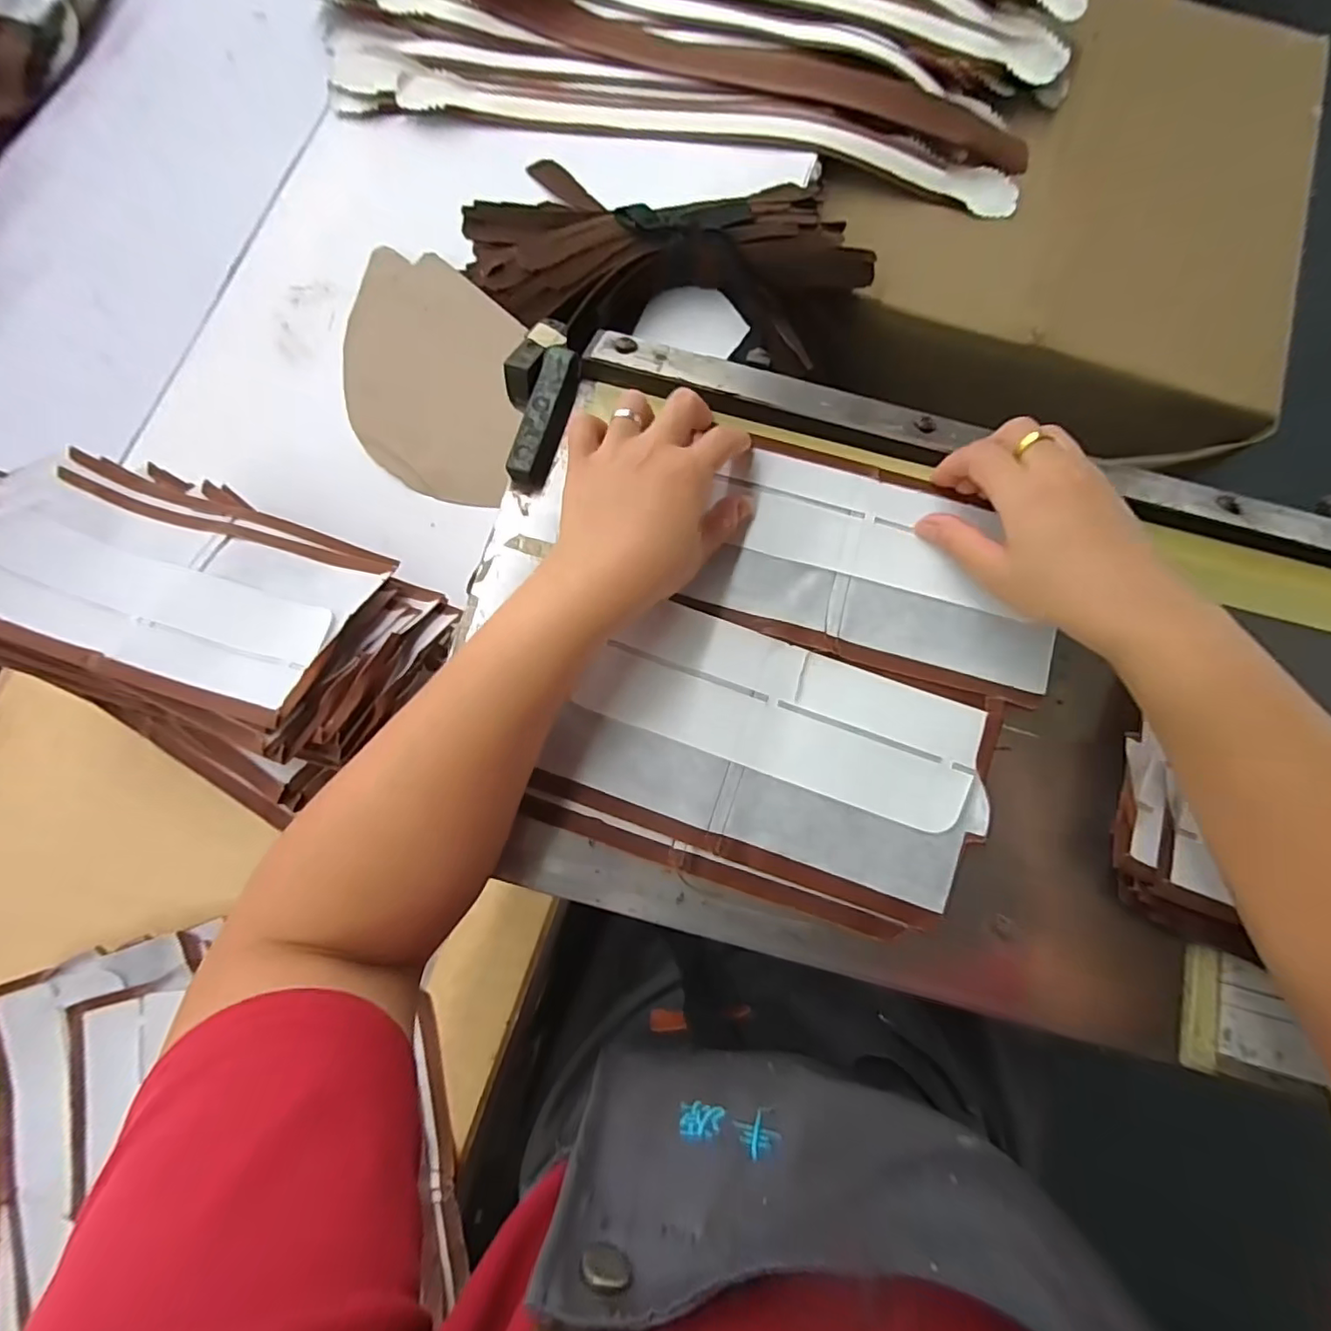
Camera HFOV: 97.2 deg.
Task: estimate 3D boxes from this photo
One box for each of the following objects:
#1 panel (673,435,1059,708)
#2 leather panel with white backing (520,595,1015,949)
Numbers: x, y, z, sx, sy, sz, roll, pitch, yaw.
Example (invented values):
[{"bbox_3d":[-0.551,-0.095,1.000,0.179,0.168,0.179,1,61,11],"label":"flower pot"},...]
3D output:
[{"bbox_3d":[0.121,-0.055,0.327,0.192,0.007,0.111,16,78,2],"label":"panel"},{"bbox_3d":[0.054,0.049,0.301,0.213,0.008,0.127,18,78,3],"label":"leather panel with white backing"}]

